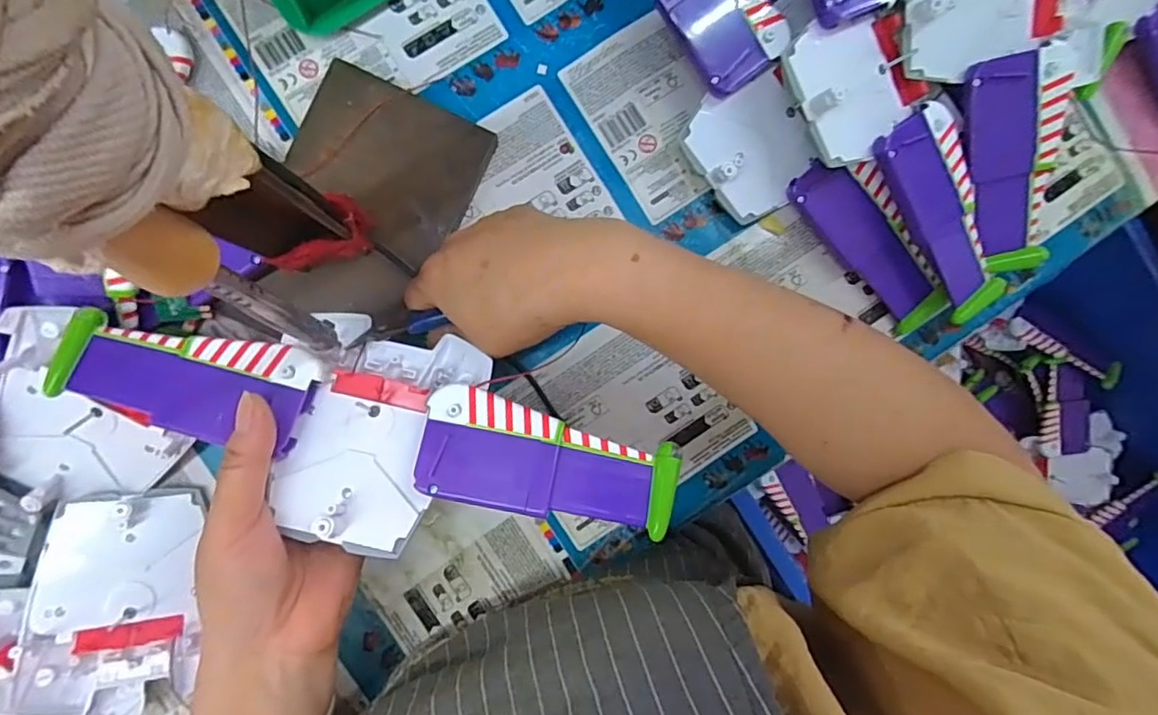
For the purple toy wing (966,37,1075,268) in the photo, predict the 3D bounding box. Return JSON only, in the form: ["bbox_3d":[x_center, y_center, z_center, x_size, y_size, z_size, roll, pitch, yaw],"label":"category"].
[{"bbox_3d":[0.251,-0.109,0.335,0.051,0.017,0.118,-13,108,-5],"label":"purple toy wing"}]

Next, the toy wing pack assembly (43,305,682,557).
[{"bbox_3d":[-0.101,0.037,0.288,0.289,0.041,0.095,12,90,2],"label":"toy wing pack assembly"}]

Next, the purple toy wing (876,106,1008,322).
[{"bbox_3d":[0.206,-0.079,0.330,0.050,0.016,0.115,-29,103,-14],"label":"purple toy wing"}]

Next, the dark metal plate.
[{"bbox_3d":[-0.118,-0.088,0.332,0.098,0.007,0.134,23,88,-7],"label":"dark metal plate"}]

